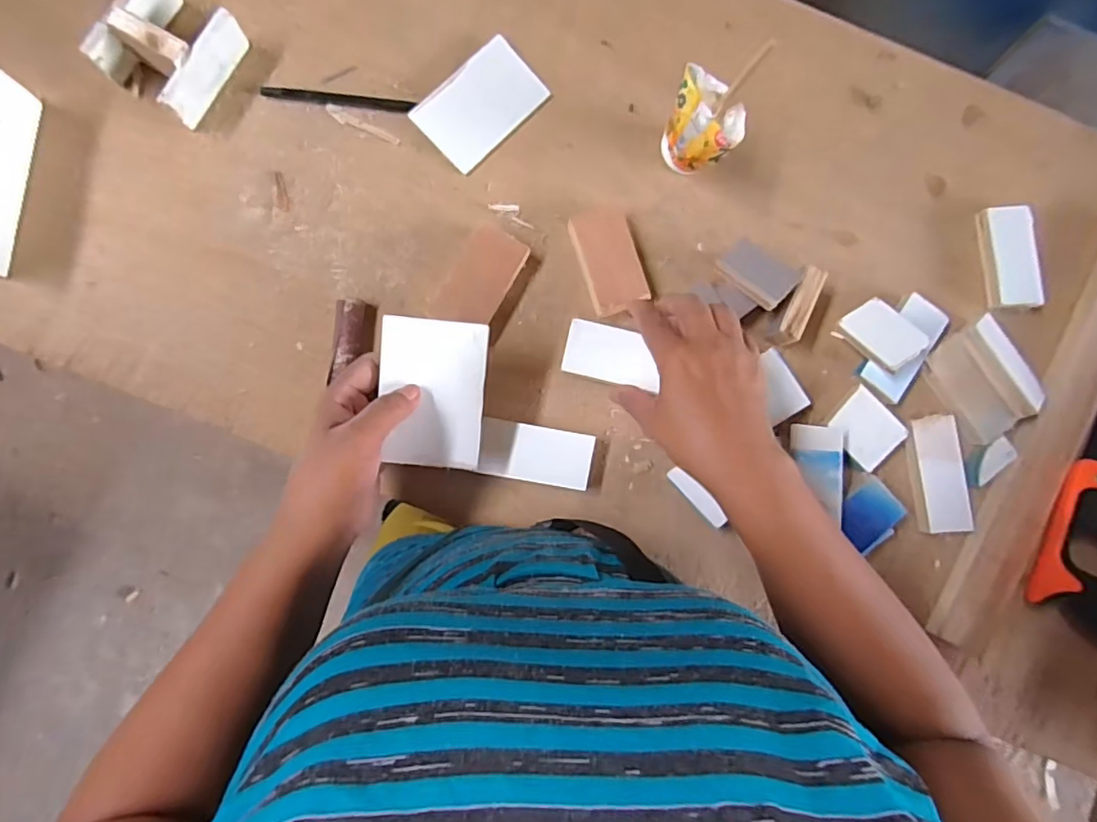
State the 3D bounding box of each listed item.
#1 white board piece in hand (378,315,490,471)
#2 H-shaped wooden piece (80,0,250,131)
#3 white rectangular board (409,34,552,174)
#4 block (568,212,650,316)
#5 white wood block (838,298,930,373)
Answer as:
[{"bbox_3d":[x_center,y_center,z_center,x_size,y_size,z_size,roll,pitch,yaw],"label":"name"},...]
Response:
[{"bbox_3d":[-0.080,-0.012,0.392,0.070,0.004,0.101,4,94,-15],"label":"white board piece in hand"},{"bbox_3d":[-0.293,-0.283,0.436,0.076,0.043,0.088,31,85,-1],"label":"H-shaped wooden piece"},{"bbox_3d":[-0.056,-0.256,0.469,0.068,0.005,0.103,44,83,2],"label":"white rectangular board"},{"bbox_3d":[0.049,-0.122,0.456,0.045,0.012,0.083,-17,89,12],"label":"block"},{"bbox_3d":[0.272,-0.063,0.457,0.041,0.008,0.058,-37,65,-2],"label":"white wood block"}]

